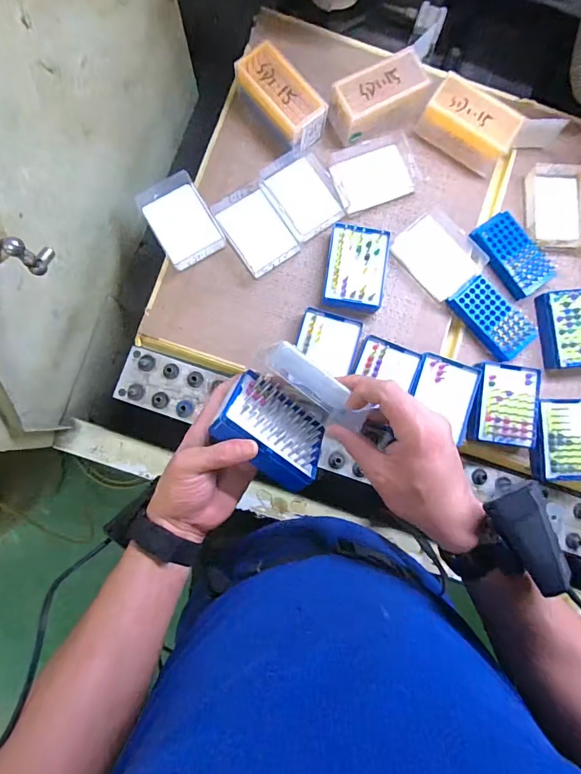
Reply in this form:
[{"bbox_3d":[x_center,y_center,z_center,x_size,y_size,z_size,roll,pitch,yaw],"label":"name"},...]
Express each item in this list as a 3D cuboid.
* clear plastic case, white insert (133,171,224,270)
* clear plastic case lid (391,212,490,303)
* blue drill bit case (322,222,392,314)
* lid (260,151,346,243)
[{"bbox_3d":[-0.150,-0.229,0.546,0.080,0.018,0.127,-28,87,-5],"label":"clear plastic case, white insert"},{"bbox_3d":[0.208,-0.185,0.554,0.092,0.018,0.110,-44,89,-5],"label":"clear plastic case lid"},{"bbox_3d":[0.089,-0.158,0.539,0.082,0.032,0.109,8,85,-2],"label":"blue drill bit case"},{"bbox_3d":[0.019,-0.266,0.552,0.087,0.018,0.110,-32,88,-5],"label":"lid"}]

